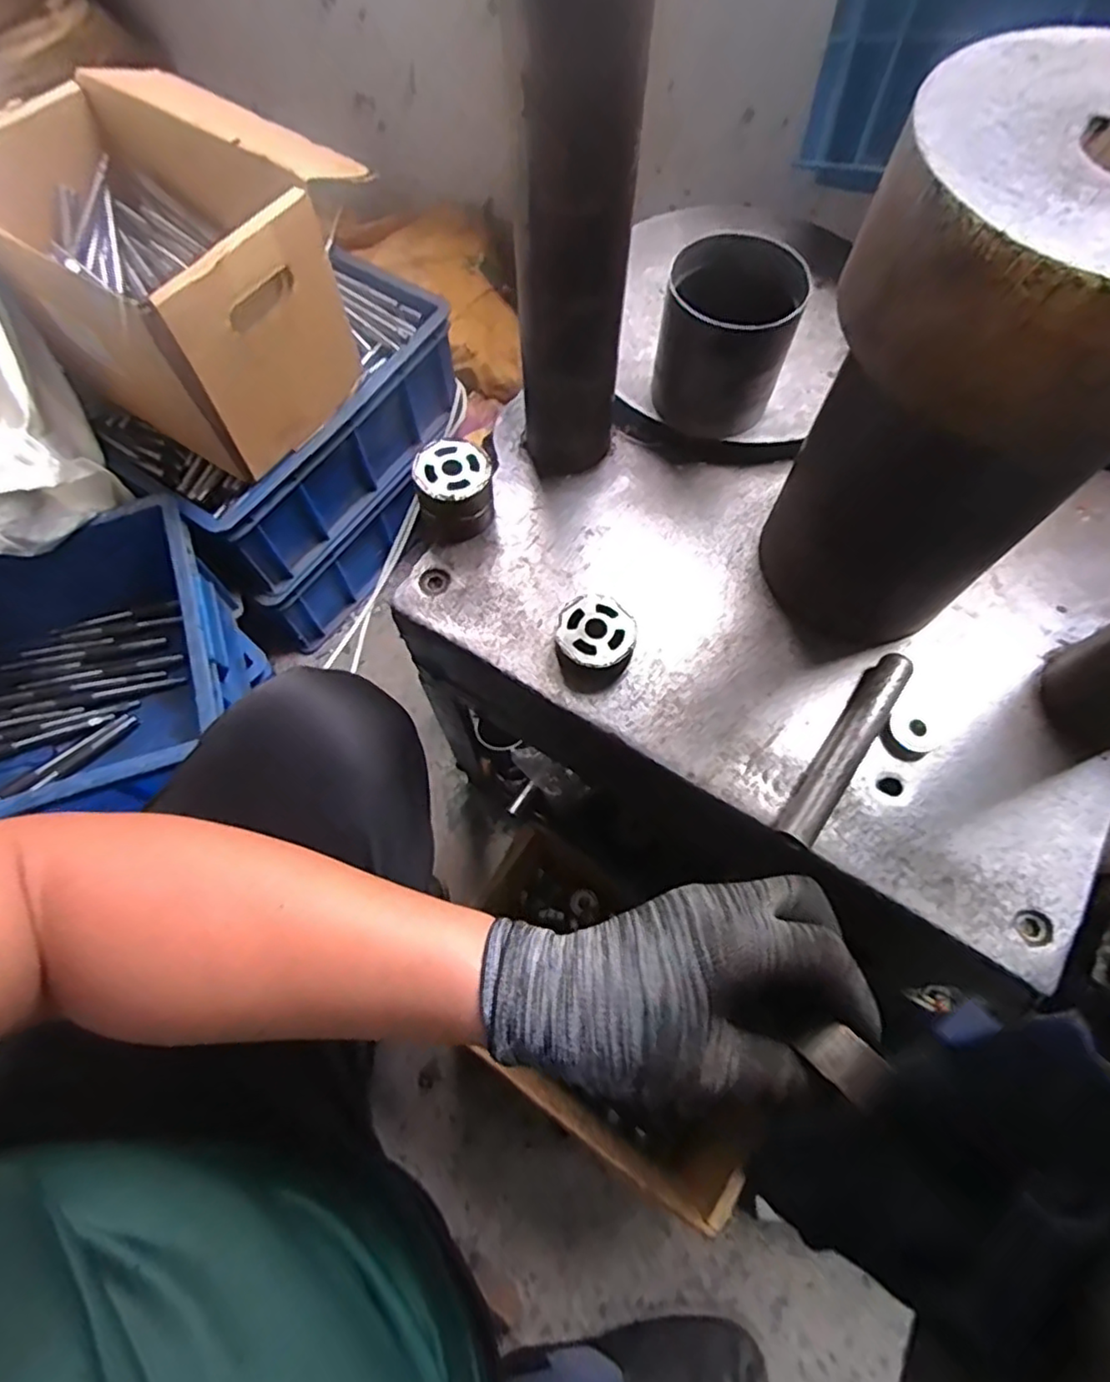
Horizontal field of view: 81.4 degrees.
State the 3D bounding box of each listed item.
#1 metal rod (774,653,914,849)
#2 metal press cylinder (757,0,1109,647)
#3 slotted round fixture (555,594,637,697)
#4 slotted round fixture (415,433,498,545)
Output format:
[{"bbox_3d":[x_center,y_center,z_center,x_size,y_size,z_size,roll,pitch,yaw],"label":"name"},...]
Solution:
[{"bbox_3d":[0.178,0.034,0.396,0.022,0.020,0.138,34,71,13],"label":"metal rod"},{"bbox_3d":[0.196,-0.135,0.336,0.137,0.258,0.140,-42,73,-15],"label":"metal press cylinder"},{"bbox_3d":[0.026,-0.031,0.419,0.049,0.025,0.057,10,68,4],"label":"slotted round fixture"},{"bbox_3d":[-0.069,-0.139,0.453,0.049,0.050,0.051,0,67,0],"label":"slotted round fixture"}]

